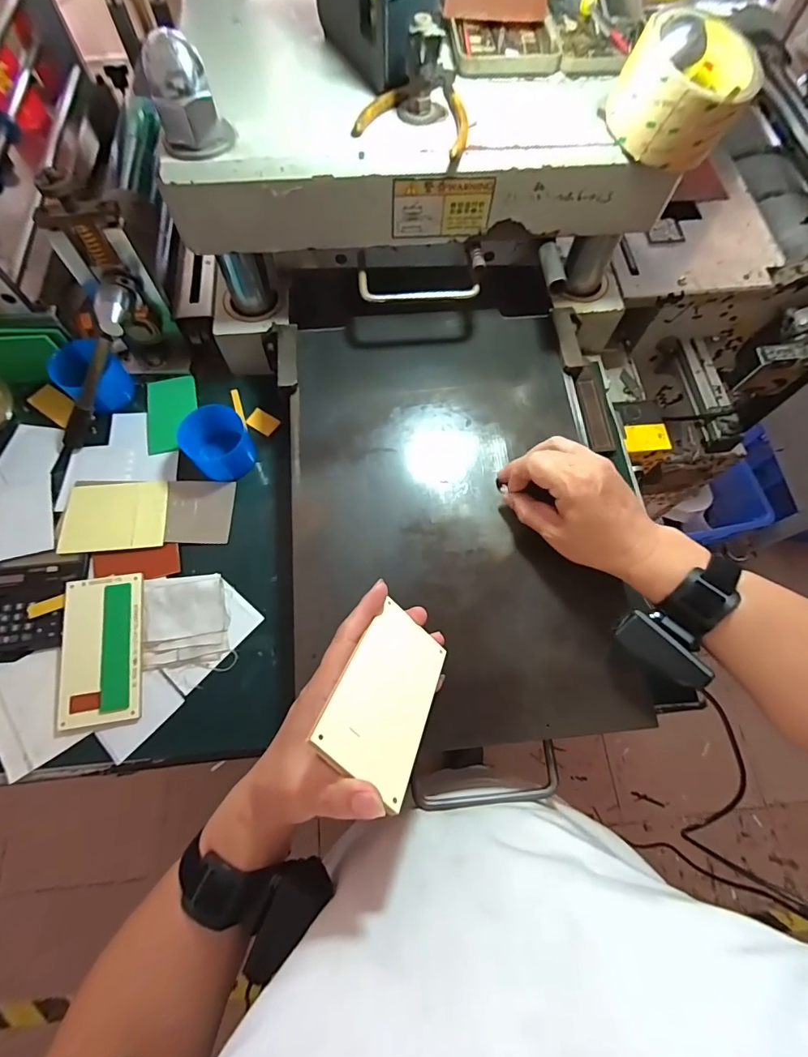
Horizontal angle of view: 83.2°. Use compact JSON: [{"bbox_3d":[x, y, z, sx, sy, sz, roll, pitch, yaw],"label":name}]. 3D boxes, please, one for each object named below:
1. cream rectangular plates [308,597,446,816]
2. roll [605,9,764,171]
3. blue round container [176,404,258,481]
[{"bbox_3d":[-0.006,0.107,0.303,0.064,0.004,0.127,44,33,-7],"label":"cream rectangular plates"},{"bbox_3d":[0.214,-0.341,0.351,0.095,0.060,0.095,0,69,-1],"label":"roll"},{"bbox_3d":[-0.194,-0.091,0.480,0.065,0.051,0.057,-38,74,-15],"label":"blue round container"}]

